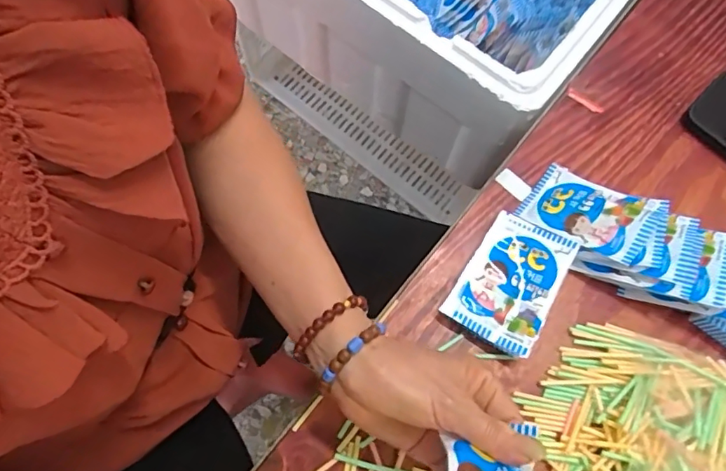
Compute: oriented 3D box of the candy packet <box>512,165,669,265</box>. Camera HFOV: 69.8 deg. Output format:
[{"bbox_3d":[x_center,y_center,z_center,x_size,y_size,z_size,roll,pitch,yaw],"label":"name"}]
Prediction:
[{"bbox_3d":[0.193,-0.023,0.451,0.100,0.009,0.067,24,67,33],"label":"candy packet"}]

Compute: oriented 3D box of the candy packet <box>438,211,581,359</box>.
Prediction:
[{"bbox_3d":[0.123,0.039,0.438,0.074,0.029,0.106,30,73,9],"label":"candy packet"}]

